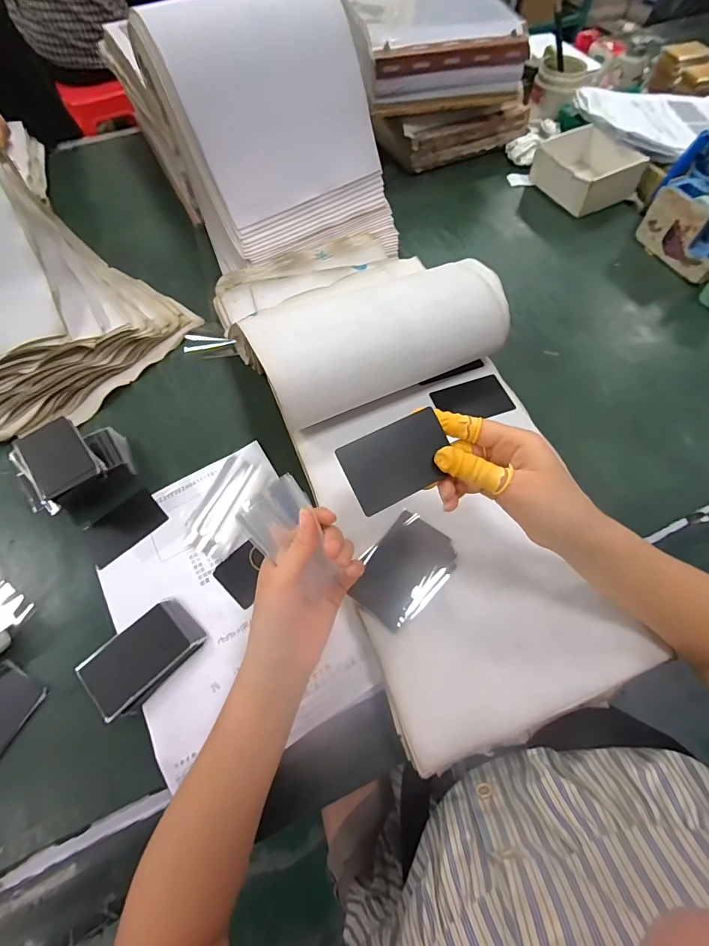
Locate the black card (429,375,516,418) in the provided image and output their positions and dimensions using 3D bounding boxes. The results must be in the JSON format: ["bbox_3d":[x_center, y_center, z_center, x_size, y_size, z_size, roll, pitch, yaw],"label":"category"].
[{"bbox_3d":[0.134,-0.084,0.484,0.087,0.007,0.054,-12,62,-5],"label":"black card"}]

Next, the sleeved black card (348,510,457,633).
[{"bbox_3d":[0.045,0.089,0.391,0.070,0.006,0.099,40,72,20],"label":"sleeved black card"}]

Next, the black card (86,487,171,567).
[{"bbox_3d":[-0.252,0.058,0.460,0.080,0.006,0.054,-40,66,-20],"label":"black card"}]

